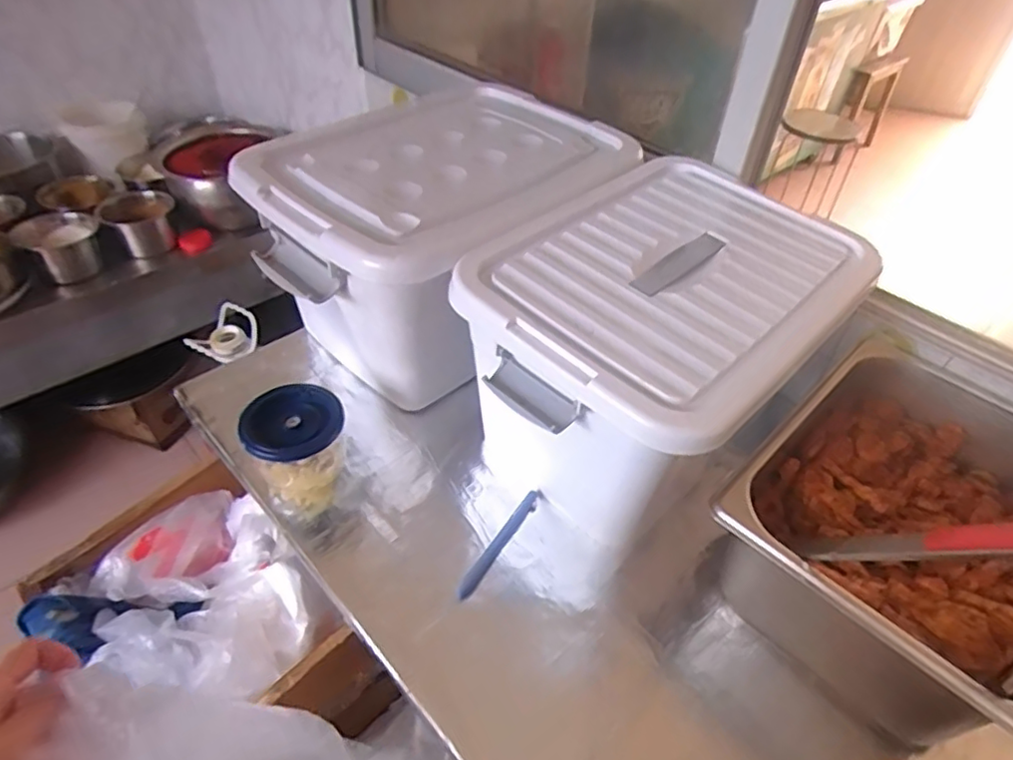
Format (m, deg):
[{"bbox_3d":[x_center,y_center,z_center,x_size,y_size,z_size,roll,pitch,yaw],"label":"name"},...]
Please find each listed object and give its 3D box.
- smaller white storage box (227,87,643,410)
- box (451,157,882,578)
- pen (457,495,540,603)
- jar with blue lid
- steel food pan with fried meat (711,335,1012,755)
[{"bbox_3d":[-0.068,-0.180,0.773,0.432,0.215,0.315,-29,53,-29],"label":"smaller white storage box"},{"bbox_3d":[0.156,-0.028,0.666,0.282,0.241,0.400,36,53,28],"label":"box"},{"bbox_3d":[-0.006,0.165,0.624,0.016,0.007,0.138,26,49,21],"label":"pen"},{"bbox_3d":[-0.218,0.069,0.648,0.092,0.085,0.093,2,44,-2],"label":"jar with blue lid"},{"bbox_3d":[0.360,0.140,0.564,0.247,0.146,0.307,36,52,28],"label":"steel food pan with fried meat"}]

